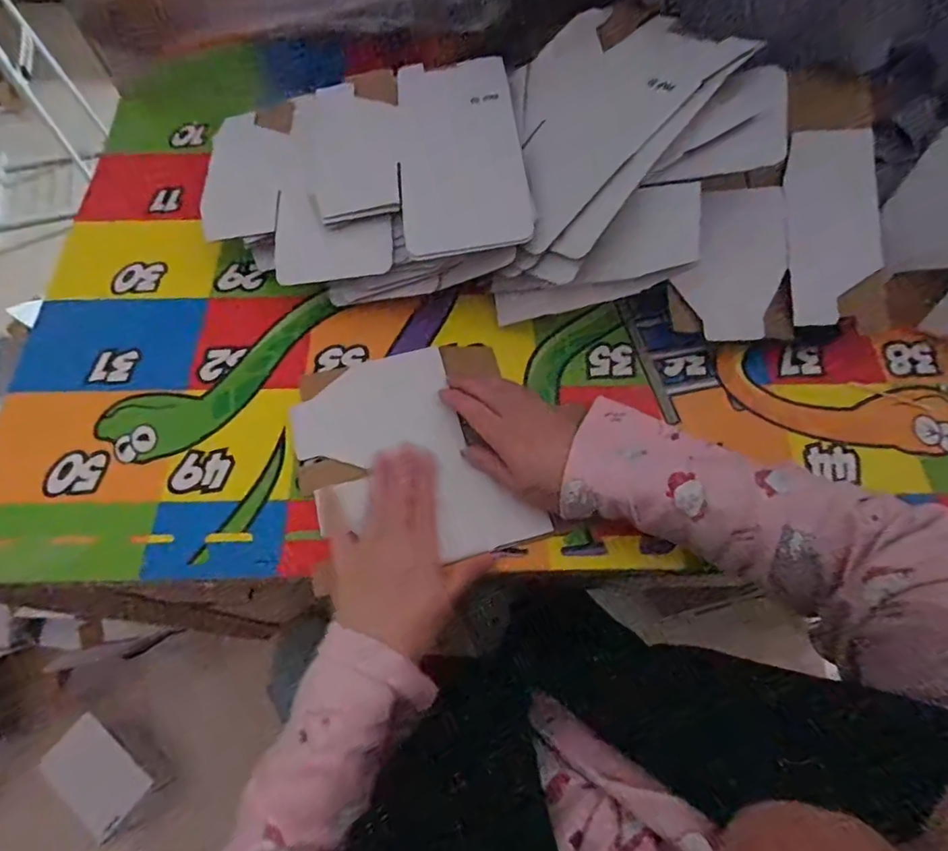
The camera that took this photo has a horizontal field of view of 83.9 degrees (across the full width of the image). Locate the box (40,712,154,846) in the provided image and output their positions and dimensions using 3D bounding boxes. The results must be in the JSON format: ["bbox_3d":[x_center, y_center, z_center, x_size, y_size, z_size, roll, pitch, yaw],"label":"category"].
[{"bbox_3d":[-0.699,0.647,0.973,0.187,0.021,0.117,37,71,15],"label":"box"}]

